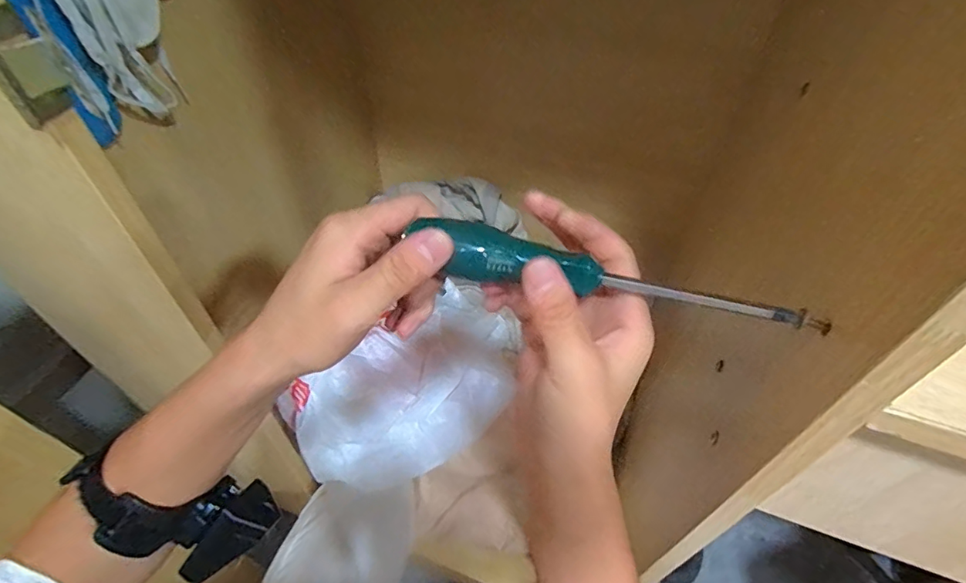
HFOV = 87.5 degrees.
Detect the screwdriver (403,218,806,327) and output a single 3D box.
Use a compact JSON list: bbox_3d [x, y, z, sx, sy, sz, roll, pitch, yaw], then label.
[{"bbox_3d":[0.059,-0.004,0.249,0.187,0.022,0.023,14,51,3],"label":"screwdriver"}]

